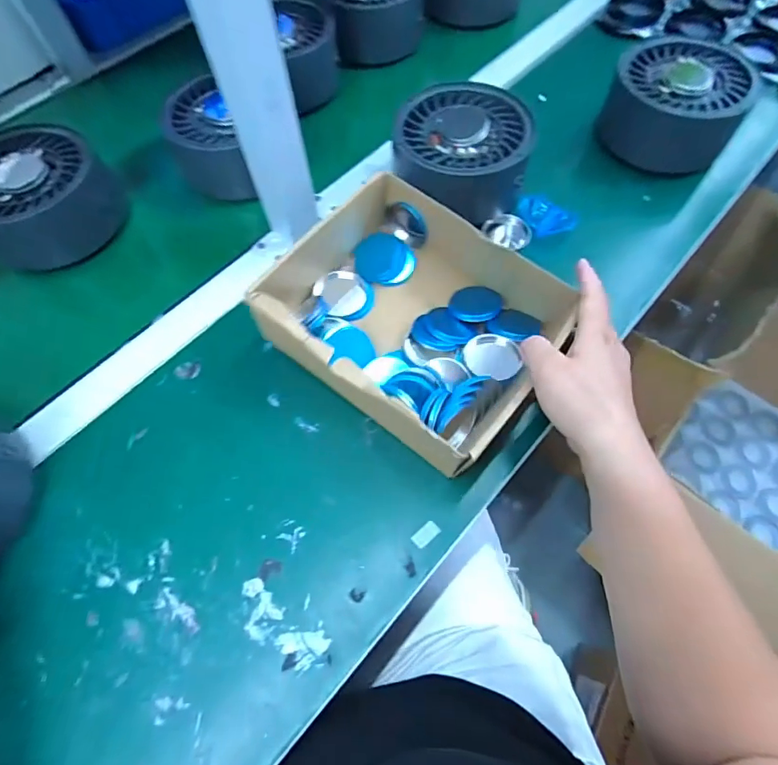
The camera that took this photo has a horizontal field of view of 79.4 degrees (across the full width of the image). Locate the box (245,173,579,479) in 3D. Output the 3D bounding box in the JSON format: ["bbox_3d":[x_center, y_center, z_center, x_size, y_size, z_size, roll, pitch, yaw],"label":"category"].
[{"bbox_3d":[0.027,-0.054,0.390,0.212,0.078,0.179,36,71,18],"label":"box"}]

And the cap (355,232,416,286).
[{"bbox_3d":[-0.004,-0.115,0.437,0.055,0.013,0.048,8,65,7],"label":"cap"}]

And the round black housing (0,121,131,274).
[{"bbox_3d":[-0.355,-0.193,0.476,0.130,0.068,0.134,-1,64,2],"label":"round black housing"}]

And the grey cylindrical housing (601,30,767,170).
[{"bbox_3d":[0.312,-0.308,0.512,0.132,0.064,0.135,-1,64,2],"label":"grey cylindrical housing"}]

